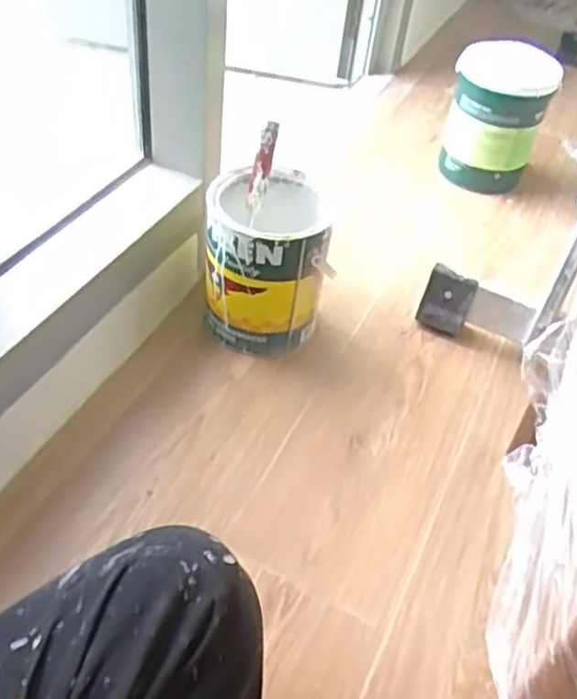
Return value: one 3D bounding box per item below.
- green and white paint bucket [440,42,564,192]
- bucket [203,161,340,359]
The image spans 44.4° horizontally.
[{"bbox_3d":[0.392,-0.440,1.342,0.176,0.222,0.218,19,46,11],"label":"green and white paint bucket"},{"bbox_3d":[-0.032,-0.111,0.976,0.159,0.209,0.158,1,45,-7],"label":"bucket"}]

